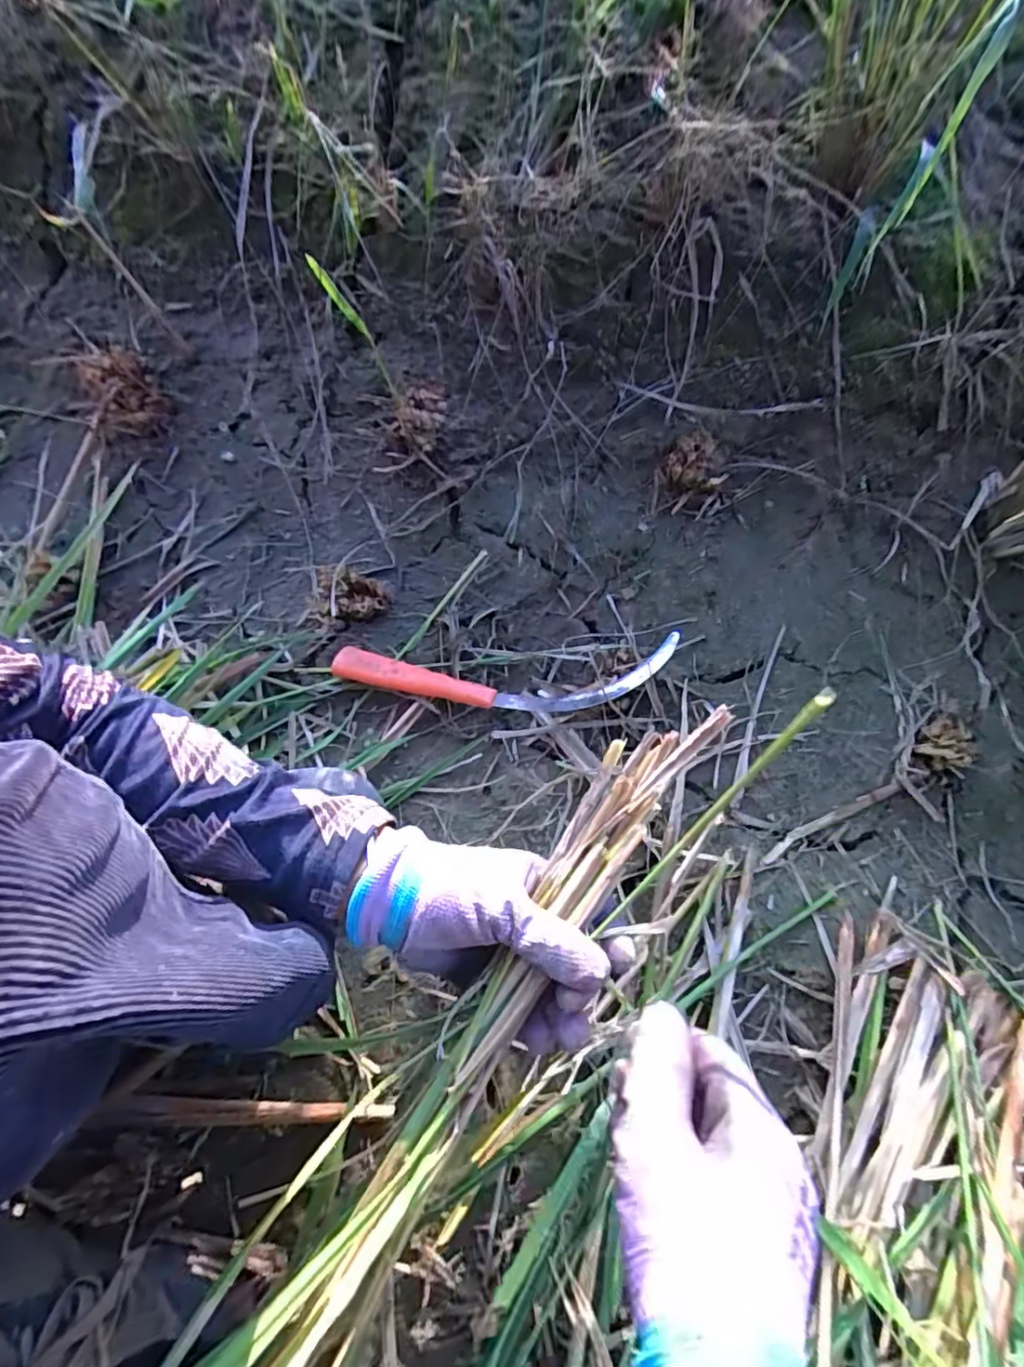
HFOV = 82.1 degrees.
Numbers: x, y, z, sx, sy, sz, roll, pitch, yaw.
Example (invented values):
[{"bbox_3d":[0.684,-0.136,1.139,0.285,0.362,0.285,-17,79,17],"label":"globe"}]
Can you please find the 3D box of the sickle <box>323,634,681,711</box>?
[{"bbox_3d":[-0.008,-0.005,0.488,0.285,0.029,0.060,0,71,0],"label":"sickle"}]

